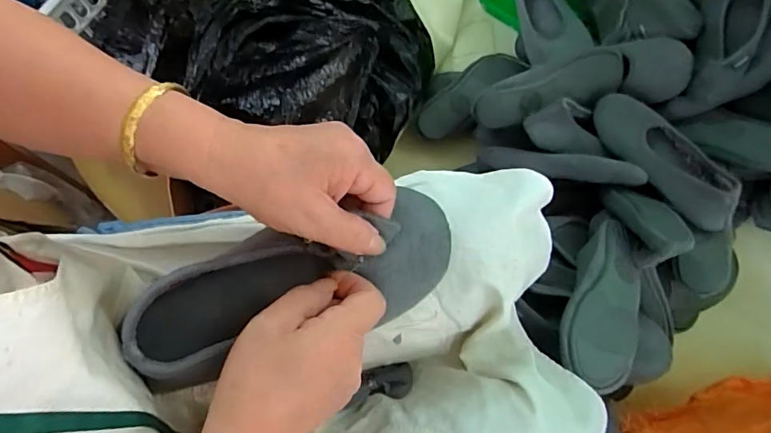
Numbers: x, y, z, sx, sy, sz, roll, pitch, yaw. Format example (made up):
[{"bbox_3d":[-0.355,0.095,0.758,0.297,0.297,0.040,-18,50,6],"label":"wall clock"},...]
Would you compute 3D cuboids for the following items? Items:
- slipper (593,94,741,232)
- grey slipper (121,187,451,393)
[{"bbox_3d":[0.410,-0.091,0.714,0.101,0.054,0.244,-40,76,-11],"label":"slipper"},{"bbox_3d":[-0.058,0.043,0.330,0.211,0.055,0.081,-17,73,-7],"label":"grey slipper"}]

